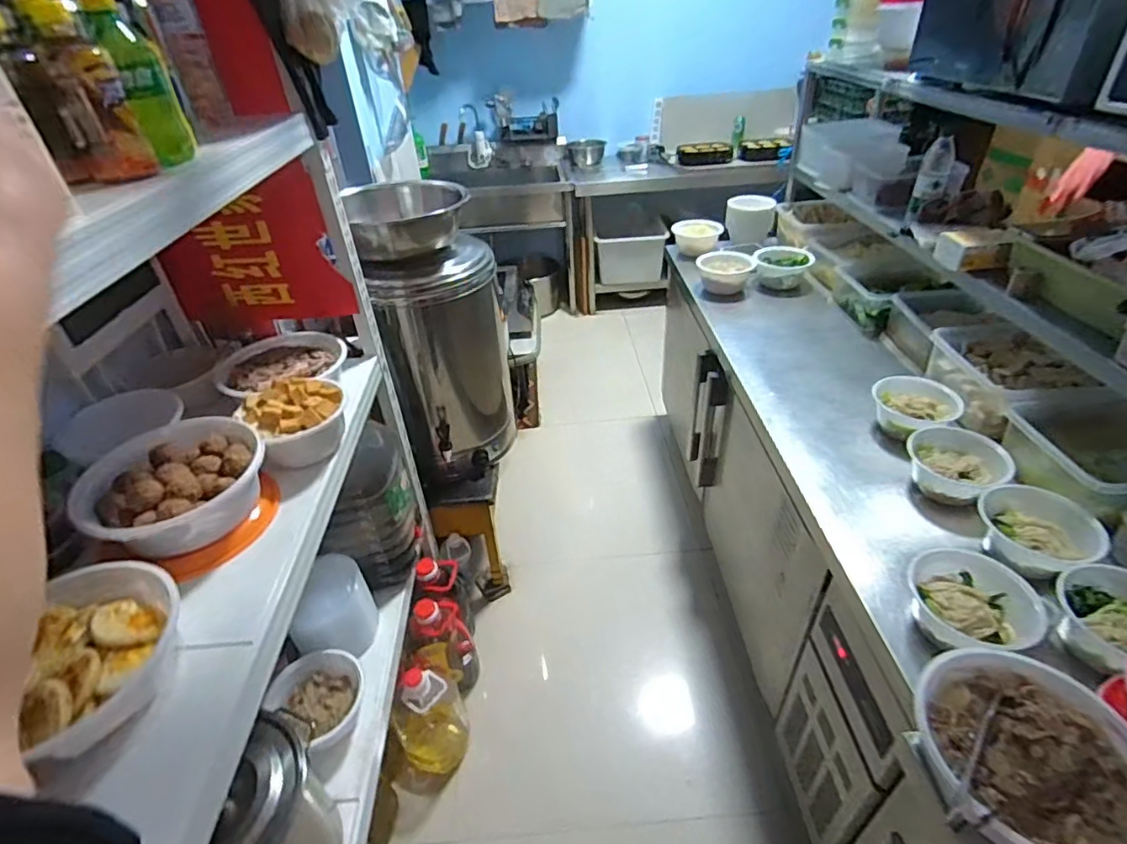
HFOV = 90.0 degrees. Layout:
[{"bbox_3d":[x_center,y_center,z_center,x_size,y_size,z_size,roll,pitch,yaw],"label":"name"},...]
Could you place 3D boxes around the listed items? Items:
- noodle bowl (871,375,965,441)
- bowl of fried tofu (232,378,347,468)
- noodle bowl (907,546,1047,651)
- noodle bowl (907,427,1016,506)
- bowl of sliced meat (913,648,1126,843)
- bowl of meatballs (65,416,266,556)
[{"bbox_3d":[0.774,-0.029,1.273,0.138,0.103,0.174,-27,43,-28],"label":"noodle bowl"},{"bbox_3d":[-0.448,-0.005,0.964,0.153,0.086,0.162,-2,37,2],"label":"bowl of fried tofu"},{"bbox_3d":[0.606,0.277,0.855,0.171,0.078,0.162,-2,37,2],"label":"noodle bowl"},{"bbox_3d":[0.761,0.092,1.108,0.163,0.092,0.170,-2,37,2],"label":"noodle bowl"},{"bbox_3d":[0.569,0.407,0.684,0.240,0.070,0.240,-2,37,2],"label":"bowl of sliced meat"},{"bbox_3d":[-0.574,0.093,0.831,0.241,0.089,0.202,-6,37,-4],"label":"bowl of meatballs"}]

